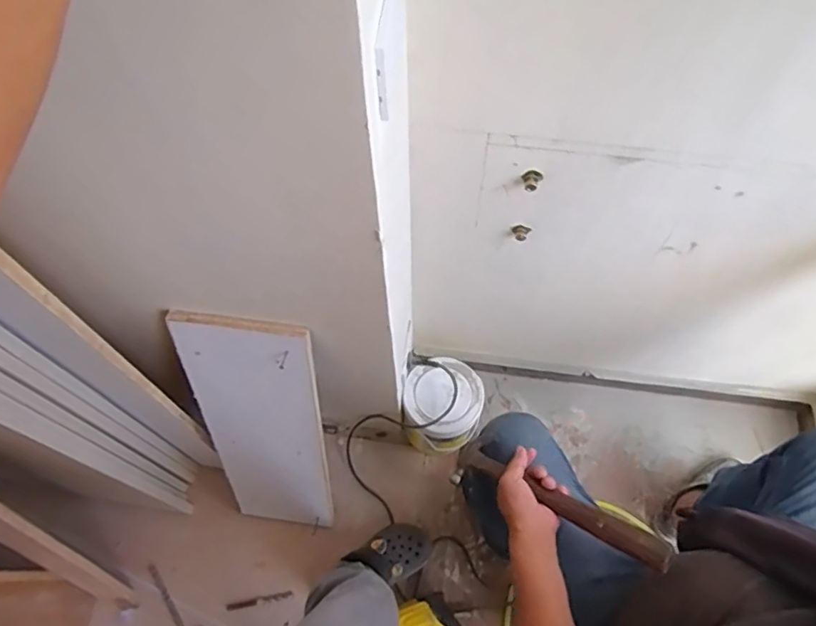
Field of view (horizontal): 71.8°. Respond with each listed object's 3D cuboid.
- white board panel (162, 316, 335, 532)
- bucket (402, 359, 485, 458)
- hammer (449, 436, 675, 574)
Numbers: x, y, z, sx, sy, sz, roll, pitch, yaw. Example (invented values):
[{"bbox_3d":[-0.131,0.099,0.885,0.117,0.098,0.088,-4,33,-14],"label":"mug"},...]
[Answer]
[{"bbox_3d":[-0.265,0.238,1.054,0.219,0.631,0.026,7,46,2],"label":"white board panel"},{"bbox_3d":[0.074,0.211,1.259,0.164,0.254,0.171,0,66,-1],"label":"bucket"},{"bbox_3d":[0.201,0.269,0.796,0.328,0.030,0.077,18,63,39],"label":"hammer"}]

